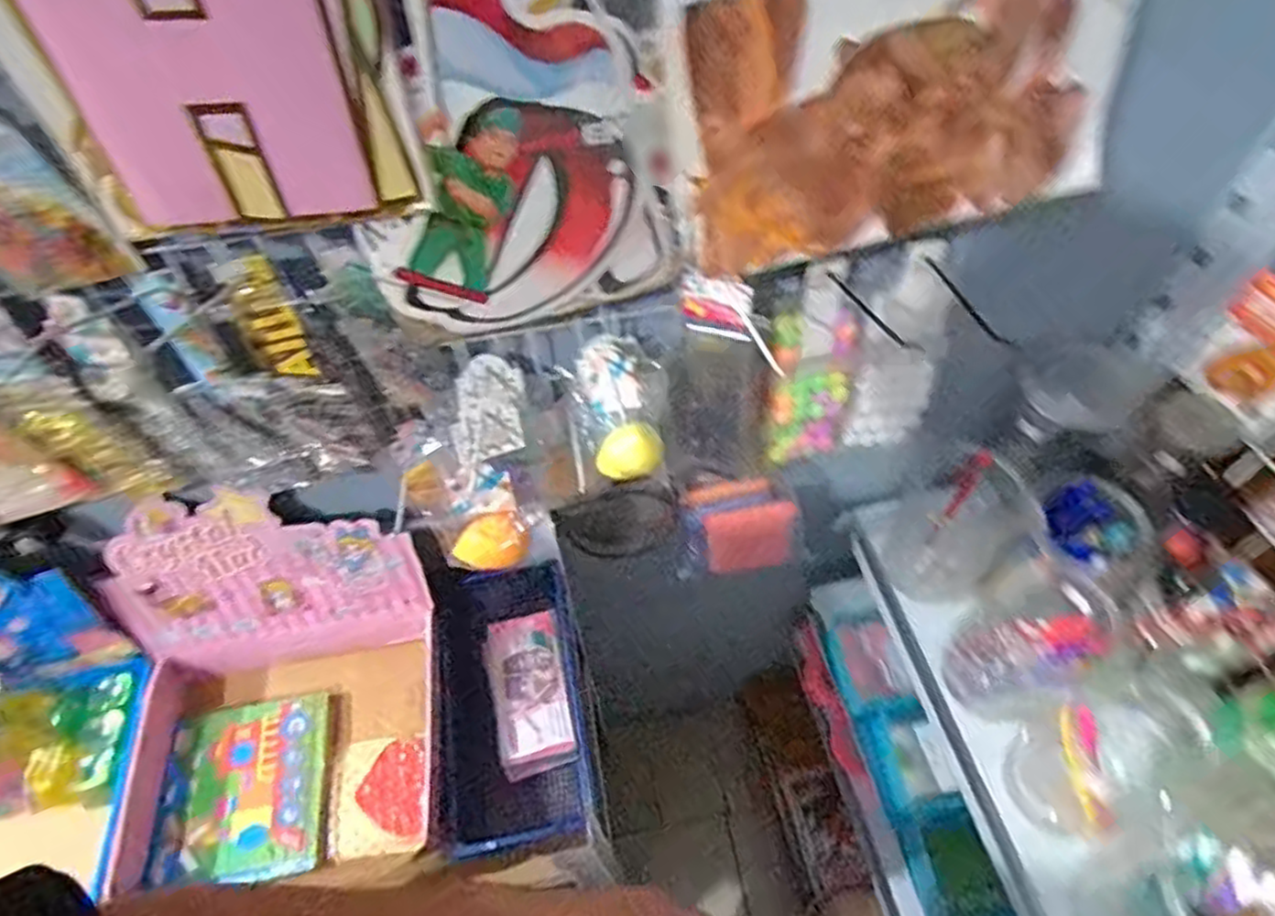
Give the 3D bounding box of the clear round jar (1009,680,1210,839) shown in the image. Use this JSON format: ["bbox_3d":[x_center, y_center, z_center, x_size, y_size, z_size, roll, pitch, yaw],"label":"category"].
[{"bbox_3d":[0.384,0.242,0.582,0.105,0.146,0.093,-12,56,-6],"label":"clear round jar"}]

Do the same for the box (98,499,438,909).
[{"bbox_3d":[-0.334,0.203,0.642,0.268,0.226,0.238,-2,55,1],"label":"box"}]

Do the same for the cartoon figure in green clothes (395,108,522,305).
[{"bbox_3d":[-0.101,-0.141,0.408,0.051,0.119,0.010,1,51,-26],"label":"cartoon figure in green clothes"}]

